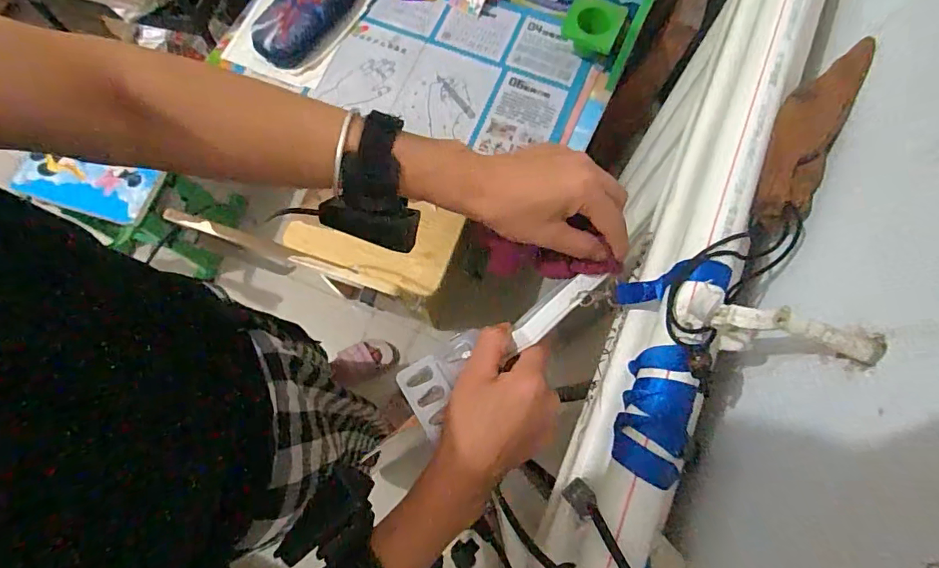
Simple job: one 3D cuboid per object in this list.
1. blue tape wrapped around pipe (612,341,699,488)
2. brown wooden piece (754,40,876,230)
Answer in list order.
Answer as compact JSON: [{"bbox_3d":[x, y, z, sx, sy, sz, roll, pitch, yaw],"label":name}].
[{"bbox_3d":[0.102,0.070,0.264,0.033,0.026,0.072,19,74,6],"label":"blue tape wrapped around pipe"},{"bbox_3d":[0.217,-0.099,0.311,0.042,0.016,0.150,24,75,7],"label":"brown wooden piece"}]

